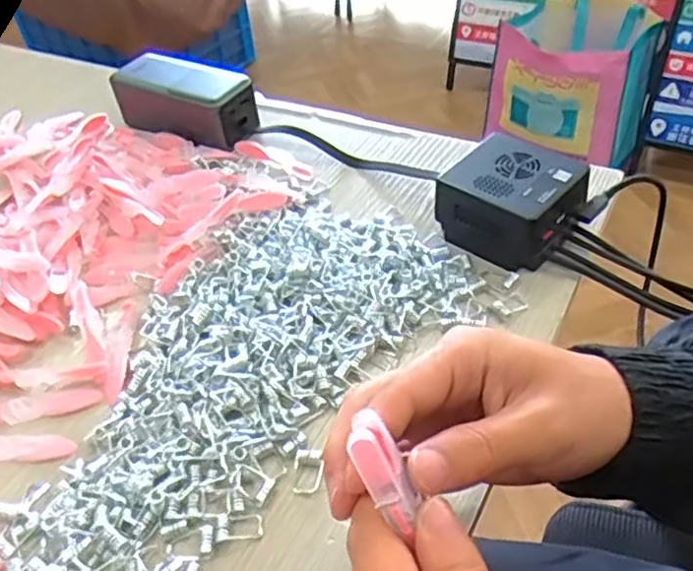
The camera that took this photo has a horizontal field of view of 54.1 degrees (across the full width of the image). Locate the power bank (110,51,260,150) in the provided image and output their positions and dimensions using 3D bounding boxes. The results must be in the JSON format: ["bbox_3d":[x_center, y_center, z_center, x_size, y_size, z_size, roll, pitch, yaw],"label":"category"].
[{"bbox_3d":[-0.146,-0.166,0.603,0.141,0.042,0.061,24,53,28],"label":"power bank"}]

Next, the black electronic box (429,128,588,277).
[{"bbox_3d":[0.112,-0.058,0.465,0.078,0.049,0.073,28,54,30],"label":"black electronic box"}]

